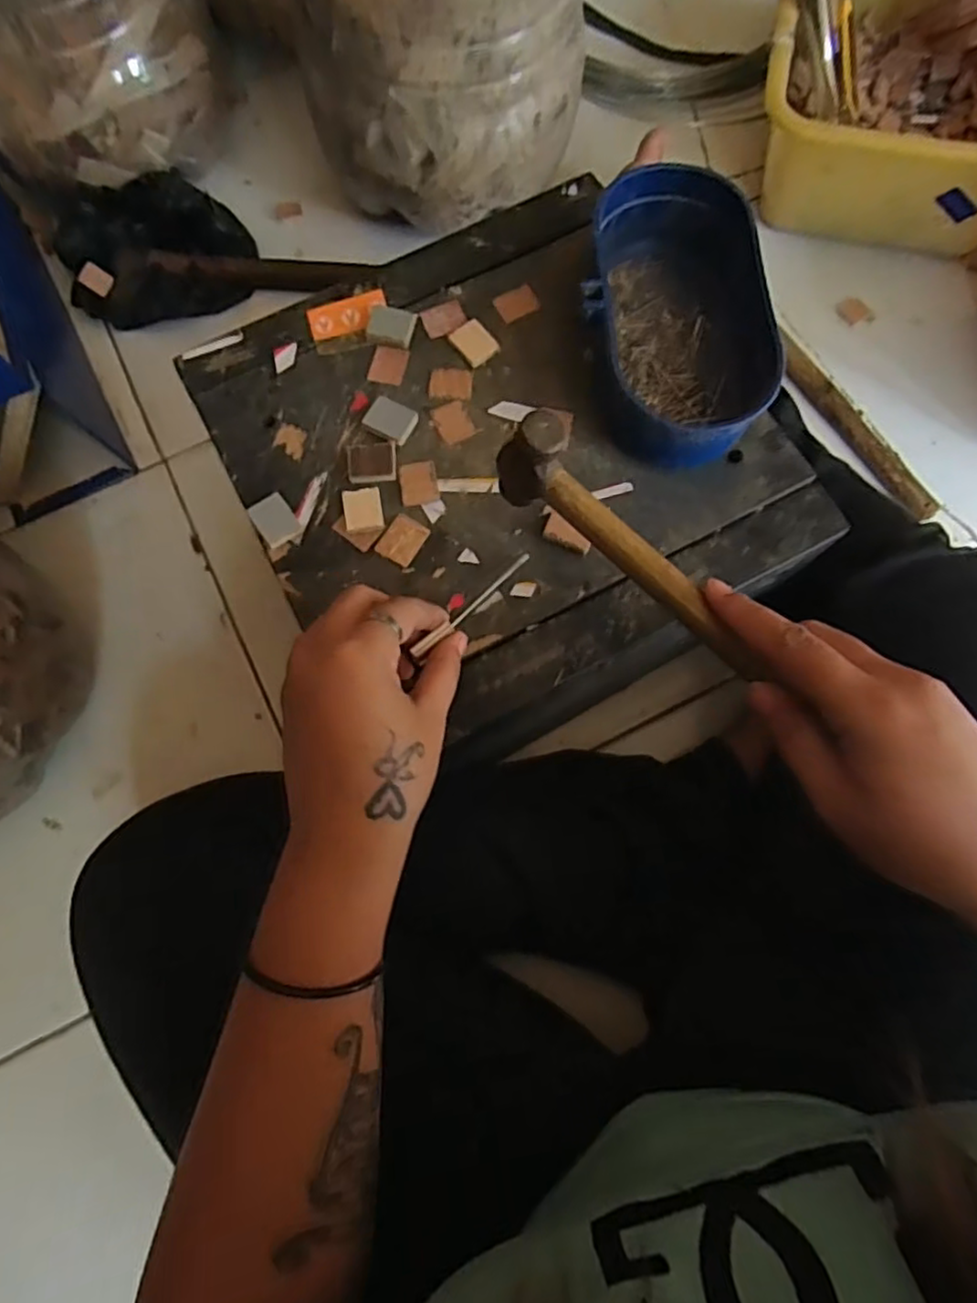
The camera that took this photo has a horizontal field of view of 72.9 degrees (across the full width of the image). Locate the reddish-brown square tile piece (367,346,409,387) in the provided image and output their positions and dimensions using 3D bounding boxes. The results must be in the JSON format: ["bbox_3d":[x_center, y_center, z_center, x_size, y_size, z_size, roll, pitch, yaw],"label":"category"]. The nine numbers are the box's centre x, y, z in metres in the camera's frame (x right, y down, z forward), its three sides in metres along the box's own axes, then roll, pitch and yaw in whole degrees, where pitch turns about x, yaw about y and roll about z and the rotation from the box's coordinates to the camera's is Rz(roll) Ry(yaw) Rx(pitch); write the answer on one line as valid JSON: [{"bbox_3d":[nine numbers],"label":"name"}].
[{"bbox_3d":[-0.057,-0.163,0.377,0.020,0.004,0.022,13,77,4],"label":"reddish-brown square tile piece"}]

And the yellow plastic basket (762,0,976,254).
[{"bbox_3d":[0.379,-0.498,0.594,0.272,0.124,0.251,15,77,5],"label":"yellow plastic basket"}]

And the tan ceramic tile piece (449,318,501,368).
[{"bbox_3d":[-0.008,-0.175,0.375,0.020,0.004,0.026,-36,78,-7],"label":"tan ceramic tile piece"}]

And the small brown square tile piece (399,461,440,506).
[{"bbox_3d":[-0.037,-0.091,0.356,0.020,0.004,0.025,-8,76,-1],"label":"small brown square tile piece"}]

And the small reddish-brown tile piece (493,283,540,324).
[{"bbox_3d":[0.017,-0.203,0.387,0.025,0.004,0.019,-34,78,-7],"label":"small reddish-brown tile piece"}]

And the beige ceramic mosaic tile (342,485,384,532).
[{"bbox_3d":[-0.066,-0.075,0.351,0.019,0.007,0.023,-10,76,-1],"label":"beige ceramic mosaic tile"}]

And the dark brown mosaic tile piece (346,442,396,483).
[{"bbox_3d":[-0.063,-0.102,0.359,0.026,0.006,0.024,-5,76,0],"label":"dark brown mosaic tile piece"}]

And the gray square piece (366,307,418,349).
[{"bbox_3d":[-0.056,-0.187,0.380,0.026,0.008,0.023,10,76,4],"label":"gray square piece"}]

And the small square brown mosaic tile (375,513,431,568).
[{"bbox_3d":[-0.045,-0.059,0.347,0.020,0.004,0.025,30,79,8],"label":"small square brown mosaic tile"}]

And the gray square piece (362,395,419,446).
[{"bbox_3d":[-0.053,-0.127,0.364,0.025,0.008,0.022,31,79,8],"label":"gray square piece"}]

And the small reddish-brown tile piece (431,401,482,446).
[{"bbox_3d":[-0.019,-0.127,0.366,0.019,0.004,0.026,-31,78,-6],"label":"small reddish-brown tile piece"}]

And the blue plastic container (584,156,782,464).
[{"bbox_3d":[0.099,-0.175,0.355,0.087,0.049,0.160,-4,76,0],"label":"blue plastic container"}]

